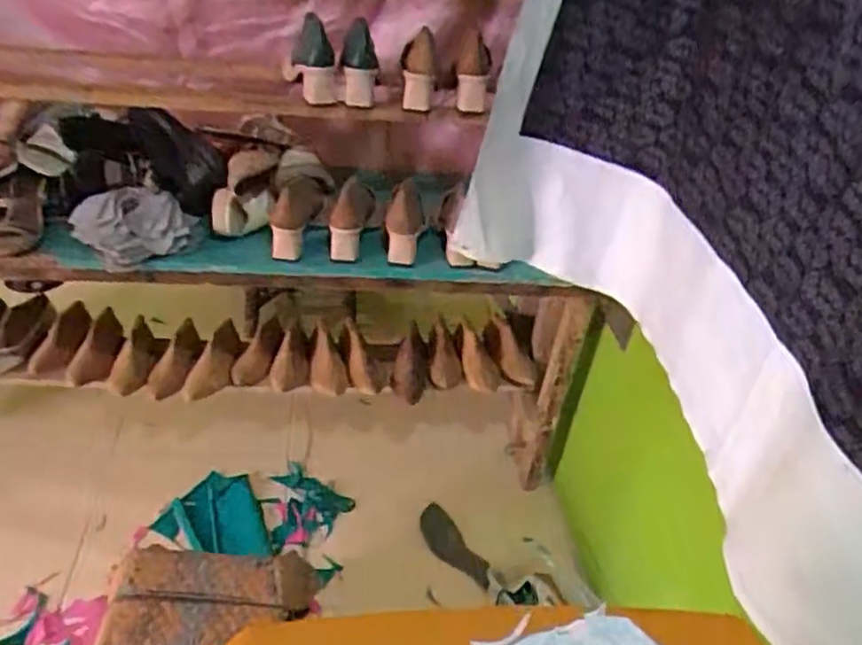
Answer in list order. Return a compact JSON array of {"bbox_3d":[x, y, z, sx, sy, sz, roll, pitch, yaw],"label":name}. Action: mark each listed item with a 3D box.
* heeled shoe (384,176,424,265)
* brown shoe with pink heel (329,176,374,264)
[{"bbox_3d":[-0.049,-0.187,1.325,0.068,0.082,0.217,5,35,-3],"label":"heeled shoe"},{"bbox_3d":[-0.146,-0.197,1.327,0.078,0.091,0.180,5,35,-4],"label":"brown shoe with pink heel"}]

